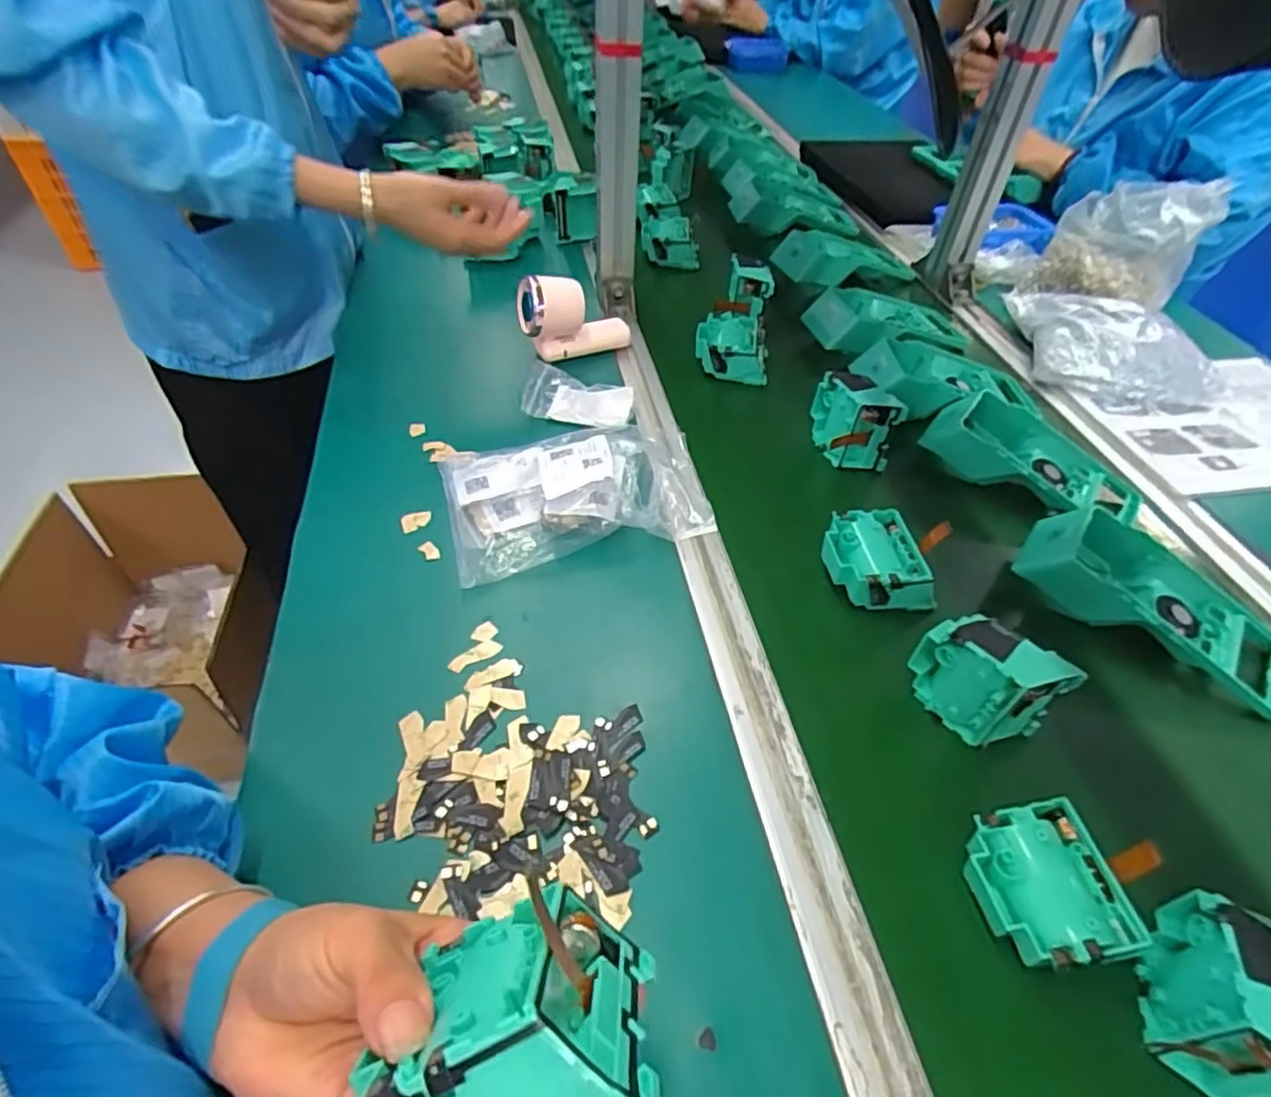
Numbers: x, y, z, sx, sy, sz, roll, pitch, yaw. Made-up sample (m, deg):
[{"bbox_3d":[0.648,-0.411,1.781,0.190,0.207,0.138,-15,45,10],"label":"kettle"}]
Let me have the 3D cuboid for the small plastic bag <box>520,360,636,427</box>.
[{"bbox_3d":[-0.055,-0.150,0.673,0.103,0.024,0.071,5,48,2],"label":"small plastic bag"}]

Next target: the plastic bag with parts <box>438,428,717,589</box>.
[{"bbox_3d":[-0.049,-0.056,0.561,0.212,0.049,0.140,-11,49,-12],"label":"plastic bag with parts"}]

